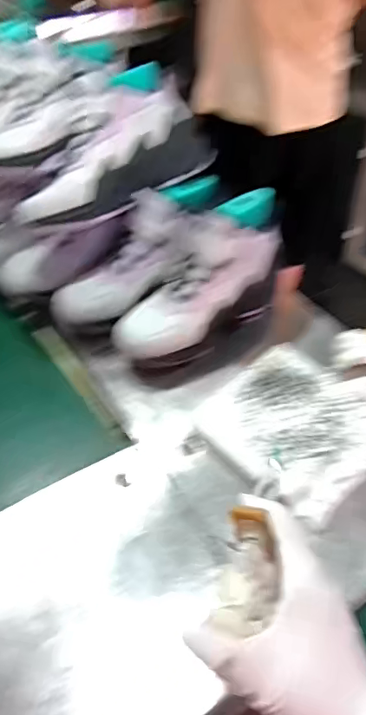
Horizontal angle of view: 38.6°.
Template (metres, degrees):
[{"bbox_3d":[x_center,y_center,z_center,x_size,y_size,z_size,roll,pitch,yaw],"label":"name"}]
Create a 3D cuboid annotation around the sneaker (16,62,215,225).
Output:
[{"bbox_3d":[-0.091,-0.238,0.619,0.246,0.109,0.106,-39,52,-10],"label":"sneaker"}]

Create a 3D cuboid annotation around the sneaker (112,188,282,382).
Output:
[{"bbox_3d":[0.022,-0.084,0.620,0.089,0.164,0.228,32,54,31],"label":"sneaker"}]

